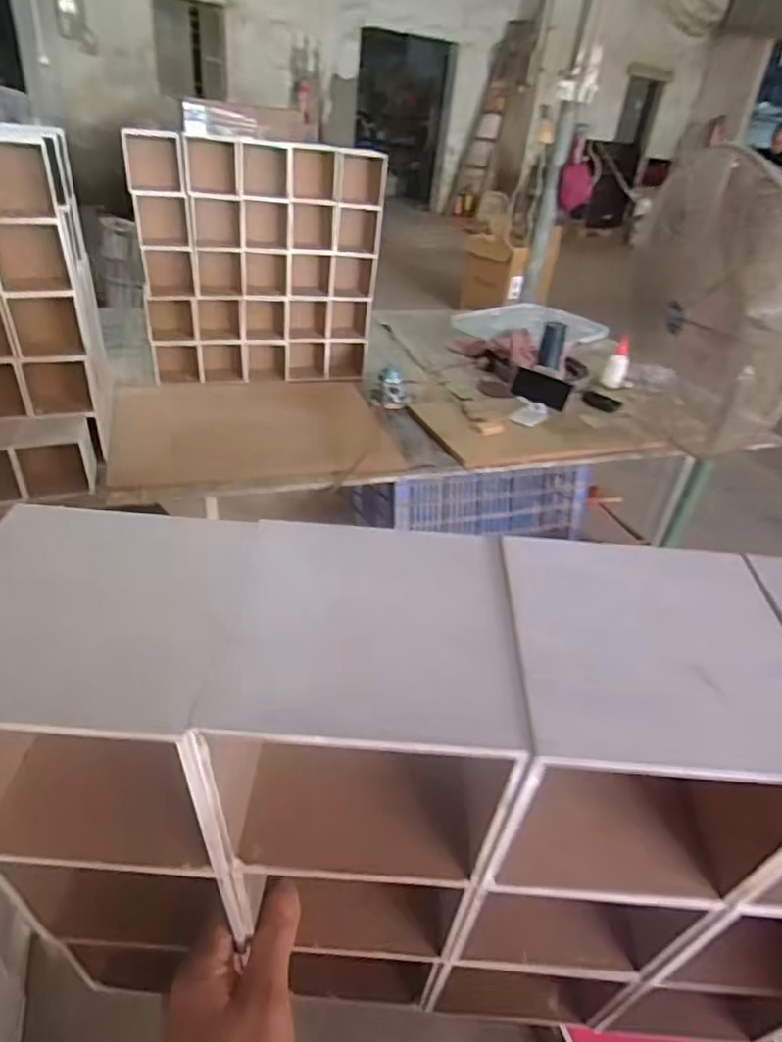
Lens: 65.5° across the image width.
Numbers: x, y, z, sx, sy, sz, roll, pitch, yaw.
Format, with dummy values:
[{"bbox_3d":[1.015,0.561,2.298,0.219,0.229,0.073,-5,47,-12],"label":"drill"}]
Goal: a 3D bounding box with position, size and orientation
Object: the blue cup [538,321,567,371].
[{"bbox_3d":[0.428,-0.465,1.609,0.062,0.123,0.047,14,34,11],"label":"blue cup"}]

